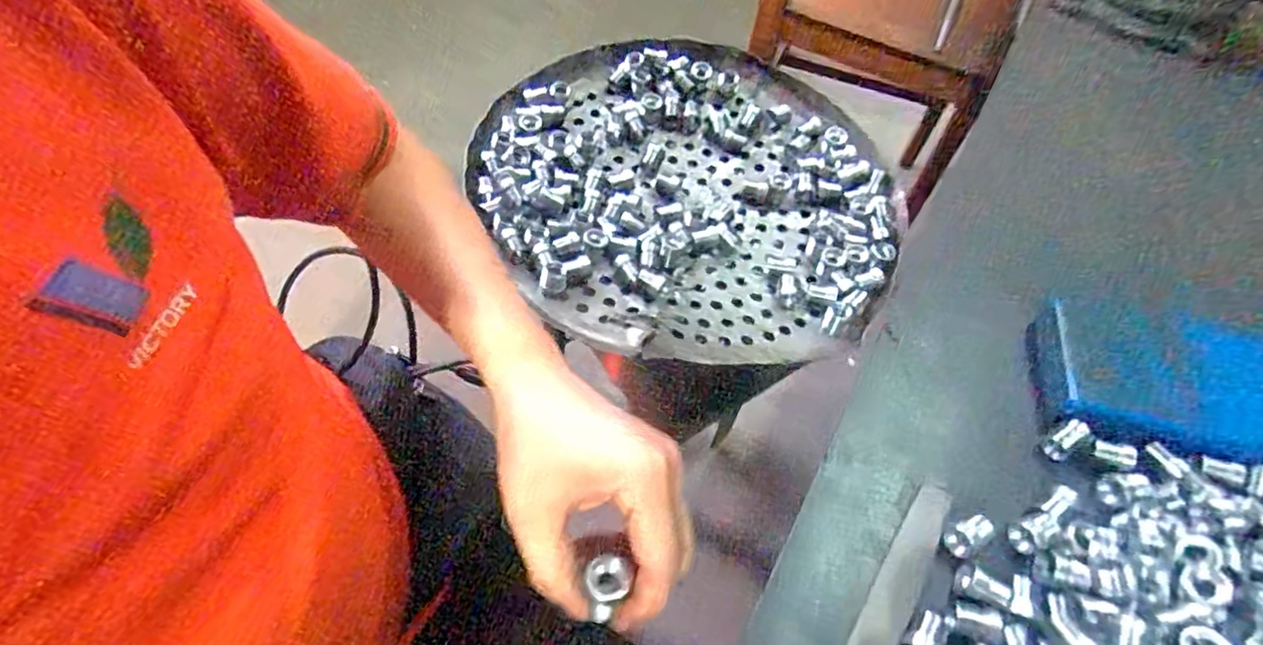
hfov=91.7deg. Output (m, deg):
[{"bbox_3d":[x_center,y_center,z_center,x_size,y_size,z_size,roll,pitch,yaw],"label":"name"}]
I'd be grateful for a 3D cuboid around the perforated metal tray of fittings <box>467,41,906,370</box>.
[{"bbox_3d":[0.055,-0.120,0.561,0.376,0.043,0.354,-2,58,-6],"label":"perforated metal tray of fittings"}]

